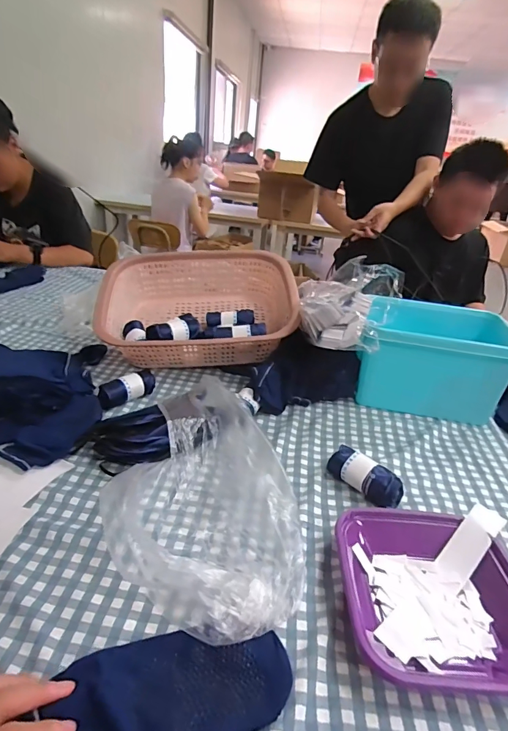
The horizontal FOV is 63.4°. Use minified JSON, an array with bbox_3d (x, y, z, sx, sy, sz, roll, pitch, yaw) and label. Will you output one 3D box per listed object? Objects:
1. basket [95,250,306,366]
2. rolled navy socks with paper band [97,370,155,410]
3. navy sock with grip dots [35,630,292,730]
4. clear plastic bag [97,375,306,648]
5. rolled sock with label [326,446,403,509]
[{"bbox_3d":[-0.104,-0.121,0.844,0.385,0.130,0.277,-3,46,-5],"label":"basket"},{"bbox_3d":[-0.212,0.039,0.688,0.031,0.050,0.097,29,37,36],"label":"rolled navy socks with paper band"},{"bbox_3d":[-0.064,0.261,0.331,0.185,0.020,0.083,0,29,-18],"label":"navy sock with grip dots"},{"bbox_3d":[-0.072,0.139,0.516,0.221,0.046,0.389,-4,30,-16],"label":"clear plastic bag"},{"bbox_3d":[0.144,0.151,0.549,0.099,0.046,0.042,26,35,33],"label":"rolled sock with label"}]

